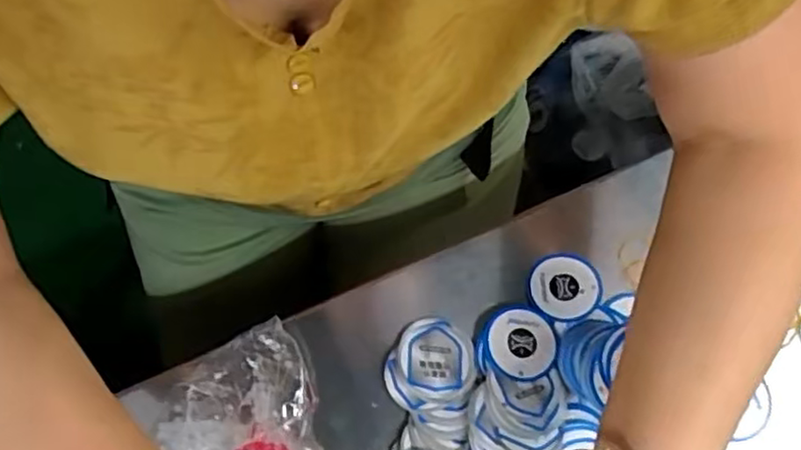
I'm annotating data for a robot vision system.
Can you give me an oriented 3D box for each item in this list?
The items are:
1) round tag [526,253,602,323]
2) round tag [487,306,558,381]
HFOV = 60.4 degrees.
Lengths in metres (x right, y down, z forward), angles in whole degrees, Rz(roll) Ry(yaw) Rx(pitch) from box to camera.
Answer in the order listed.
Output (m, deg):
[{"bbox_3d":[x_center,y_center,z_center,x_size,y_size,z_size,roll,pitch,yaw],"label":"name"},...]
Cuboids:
[{"bbox_3d":[0.112,0.042,0.473,0.048,0.004,0.047,-4,70,10],"label":"round tag"},{"bbox_3d":[0.081,0.079,0.456,0.044,0.007,0.047,0,80,0],"label":"round tag"}]

